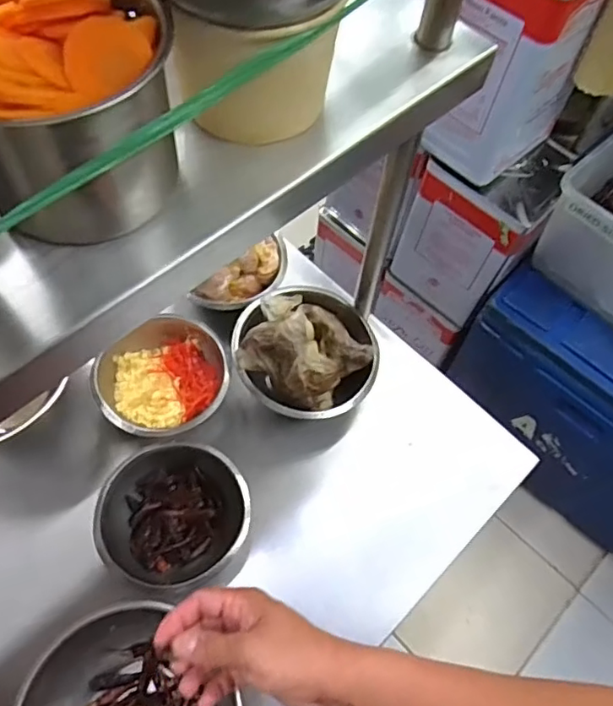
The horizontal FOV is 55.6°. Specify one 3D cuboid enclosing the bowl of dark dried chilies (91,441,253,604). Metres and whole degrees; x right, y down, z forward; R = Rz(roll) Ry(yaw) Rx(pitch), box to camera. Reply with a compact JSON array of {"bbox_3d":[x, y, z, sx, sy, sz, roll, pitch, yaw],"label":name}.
[{"bbox_3d":[-0.138,0.182,0.629,0.150,0.089,0.151,2,62,-3],"label":"bowl of dark dried chilies"}]

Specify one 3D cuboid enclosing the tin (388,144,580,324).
[{"bbox_3d":[0.366,-0.280,1.265,0.242,0.366,0.219,36,65,15],"label":"tin"}]

